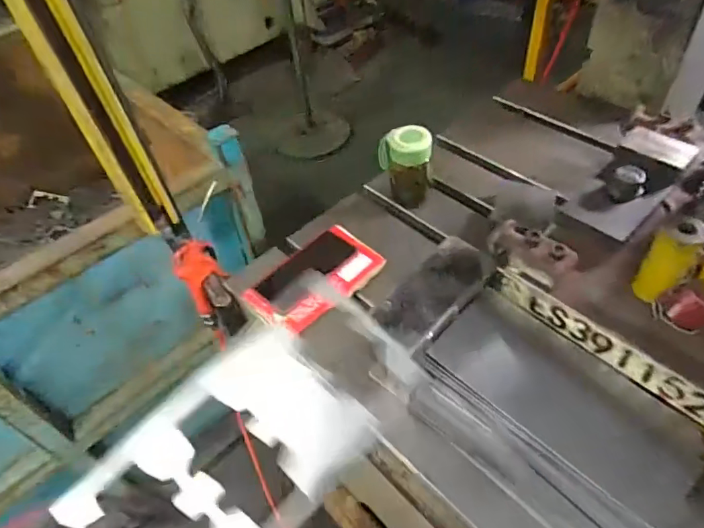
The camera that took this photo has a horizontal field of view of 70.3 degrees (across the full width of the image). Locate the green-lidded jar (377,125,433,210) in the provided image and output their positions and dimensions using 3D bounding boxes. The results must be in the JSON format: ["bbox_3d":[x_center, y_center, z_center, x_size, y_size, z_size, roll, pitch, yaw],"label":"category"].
[{"bbox_3d":[0.090,-0.167,0.841,0.086,0.130,0.067,-4,48,3],"label":"green-lidded jar"}]

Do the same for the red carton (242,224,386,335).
[{"bbox_3d":[-0.055,0.021,0.764,0.124,0.023,0.191,34,60,31],"label":"red carton"}]

